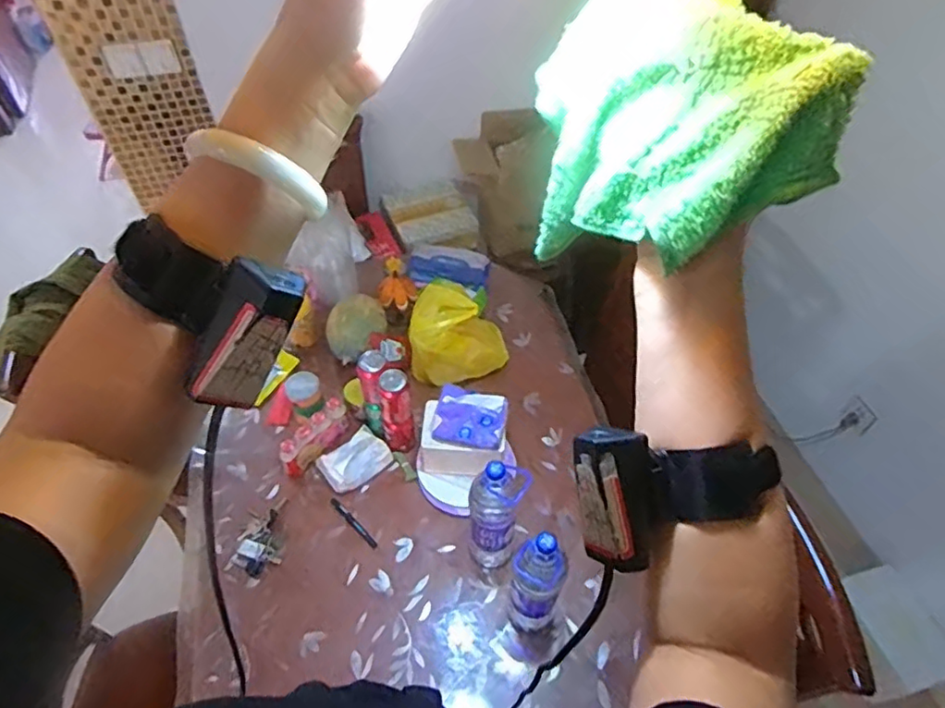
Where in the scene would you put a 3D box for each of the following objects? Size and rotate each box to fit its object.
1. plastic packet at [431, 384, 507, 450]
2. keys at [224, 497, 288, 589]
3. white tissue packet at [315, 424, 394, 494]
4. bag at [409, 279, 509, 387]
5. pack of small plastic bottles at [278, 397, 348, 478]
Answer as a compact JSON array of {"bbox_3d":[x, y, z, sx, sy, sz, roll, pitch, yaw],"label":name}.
[{"bbox_3d":[-0.002,0.125,1.170,0.135,0.023,0.108,14,89,7],"label":"plastic packet"},{"bbox_3d":[-0.424,0.374,1.205,0.088,0.019,0.173,7,51,5],"label":"keys"},{"bbox_3d":[-0.252,0.225,1.287,0.143,0.060,0.095,-30,57,-22],"label":"white tissue packet"},{"bbox_3d":[-0.056,-0.049,1.405,0.215,0.205,0.180,-28,56,-21],"label":"bag"},{"bbox_3d":[-0.341,0.179,1.304,0.048,0.079,0.177,31,57,23],"label":"pack of small plastic bottles"}]

